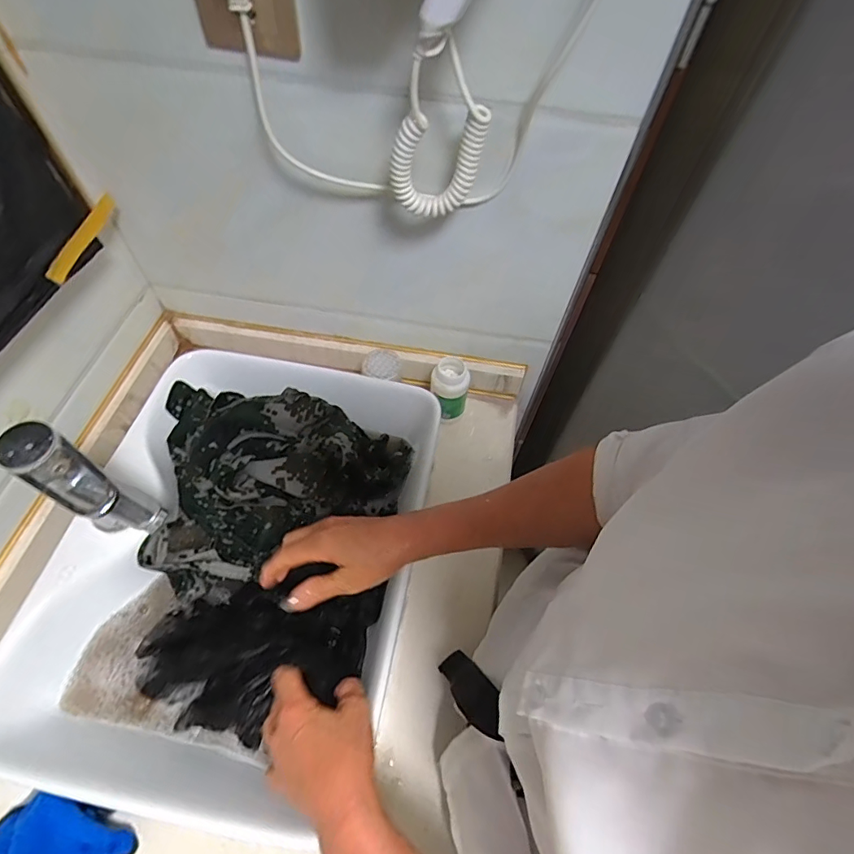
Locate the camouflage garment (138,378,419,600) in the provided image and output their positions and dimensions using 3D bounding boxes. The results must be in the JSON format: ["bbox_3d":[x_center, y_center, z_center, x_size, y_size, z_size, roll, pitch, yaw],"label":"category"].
[{"bbox_3d":[-0.170,0.048,0.567,0.288,0.130,0.247,-2,59,-4],"label":"camouflage garment"}]

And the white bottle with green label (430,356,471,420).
[{"bbox_3d":[0.032,-0.061,0.718,0.056,0.077,0.067,3,59,-1],"label":"white bottle with green label"}]

